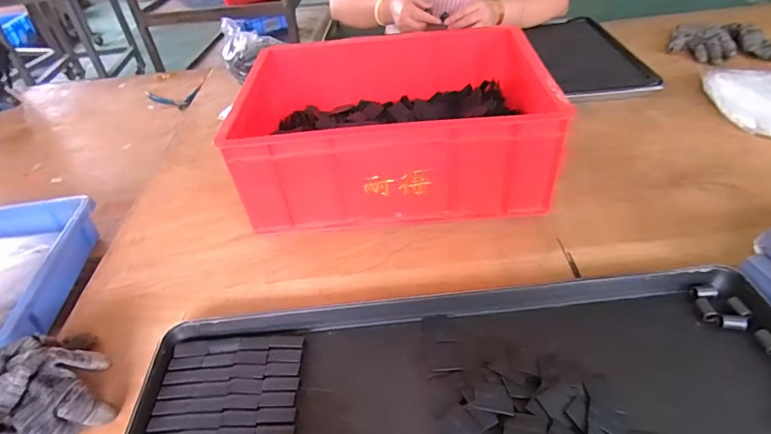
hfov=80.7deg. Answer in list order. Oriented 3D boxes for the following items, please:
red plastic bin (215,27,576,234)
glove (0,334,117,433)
[{"bbox_3d":[0.012,-0.134,0.654,0.384,0.152,0.288,-4,40,3],"label":"red plastic bin"},{"bbox_3d":[-0.316,0.164,0.413,0.116,0.064,0.098,7,42,15],"label":"glove"}]

